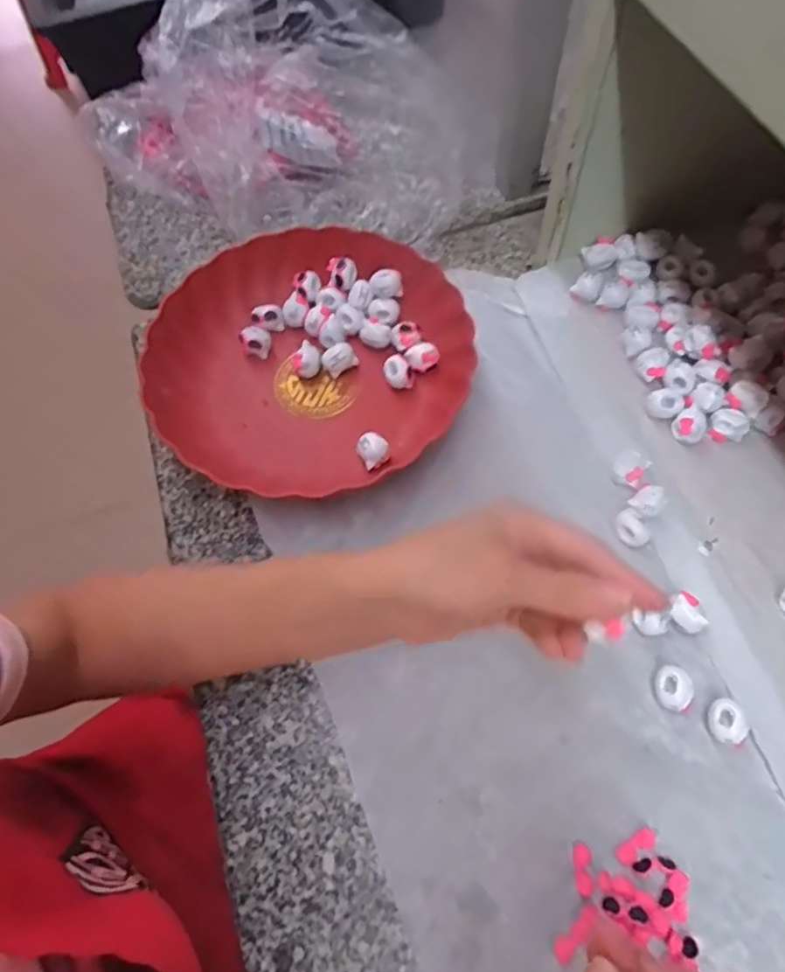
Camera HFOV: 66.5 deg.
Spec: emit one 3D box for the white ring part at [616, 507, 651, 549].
[{"bbox_3d":[0.163,0.029,0.408,0.020,0.007,0.025,-41,70,-16],"label":"white ring part"}]

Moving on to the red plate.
[{"bbox_3d":[-0.065,-0.102,0.473,0.232,0.051,0.234,-1,65,2],"label":"red plate"}]

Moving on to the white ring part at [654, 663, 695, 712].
[{"bbox_3d":[0.169,0.123,0.362,0.019,0.018,0.025,19,67,11],"label":"white ring part"}]

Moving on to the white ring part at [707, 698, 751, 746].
[{"bbox_3d":[0.197,0.140,0.355,0.019,0.021,0.024,-12,65,-3],"label":"white ring part"}]

